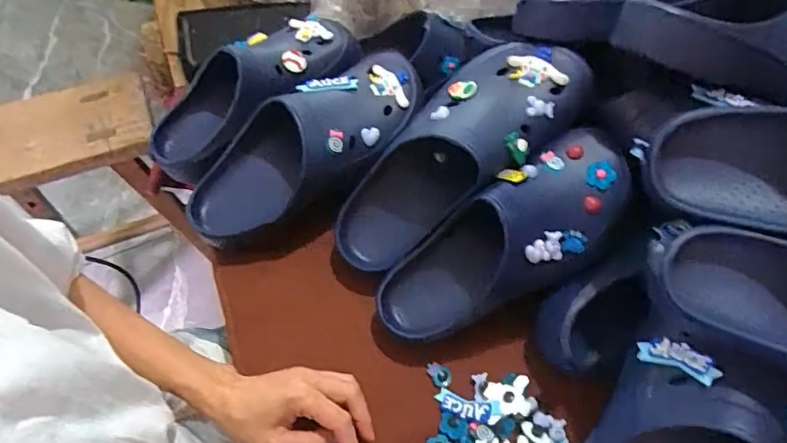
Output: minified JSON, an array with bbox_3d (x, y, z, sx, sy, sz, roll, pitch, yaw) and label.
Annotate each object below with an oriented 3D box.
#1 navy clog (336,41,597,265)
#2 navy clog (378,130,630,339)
[{"bbox_3d":[0.068,-0.085,0.503,0.261,0.093,0.126,-42,65,12],"label":"navy clog"},{"bbox_3d":[0.097,0.017,0.463,0.263,0.075,0.105,-36,64,11],"label":"navy clog"}]

